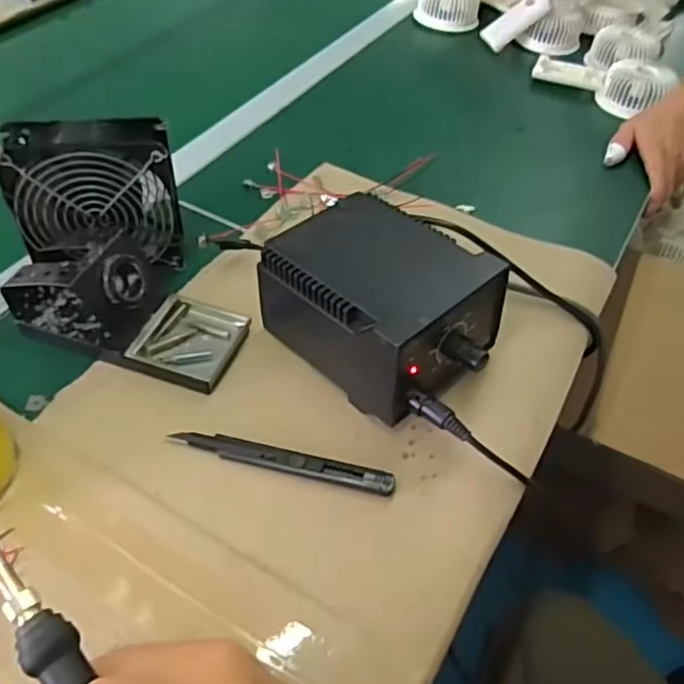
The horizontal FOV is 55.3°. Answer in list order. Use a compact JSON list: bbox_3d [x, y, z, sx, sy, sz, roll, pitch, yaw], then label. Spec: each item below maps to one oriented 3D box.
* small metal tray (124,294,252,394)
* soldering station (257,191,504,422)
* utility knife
[{"bbox_3d":[-0.113,-0.001,0.487,0.070,0.011,0.075,16,49,11],"label":"small metal tray"},{"bbox_3d":[0.030,-0.026,0.470,0.116,0.087,0.154,-35,58,-30],"label":"soldering station"},{"bbox_3d":[-0.040,0.077,0.427,0.148,0.010,0.017,13,48,8],"label":"utility knife"}]

